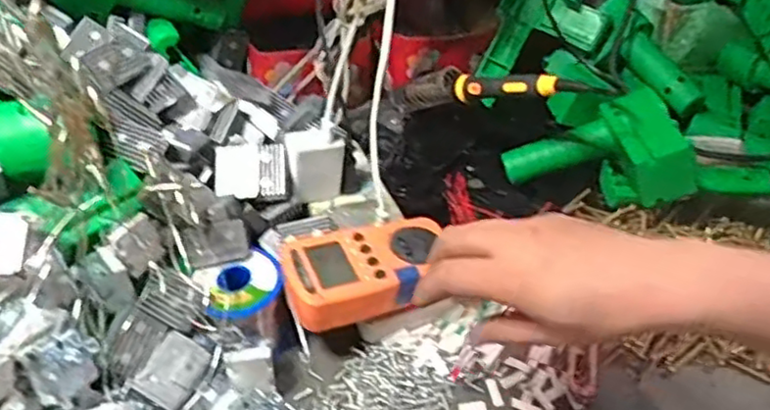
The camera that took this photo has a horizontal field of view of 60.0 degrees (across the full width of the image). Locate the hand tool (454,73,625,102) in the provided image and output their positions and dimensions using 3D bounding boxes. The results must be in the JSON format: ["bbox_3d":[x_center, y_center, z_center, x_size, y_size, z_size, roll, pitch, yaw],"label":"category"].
[{"bbox_3d":[0.121,-0.101,0.569,0.018,0.021,0.162,-32,28,-36],"label":"hand tool"}]

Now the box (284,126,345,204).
[{"bbox_3d":[-0.062,-0.037,0.587,0.047,0.060,0.023,-9,42,-16],"label":"box"}]

